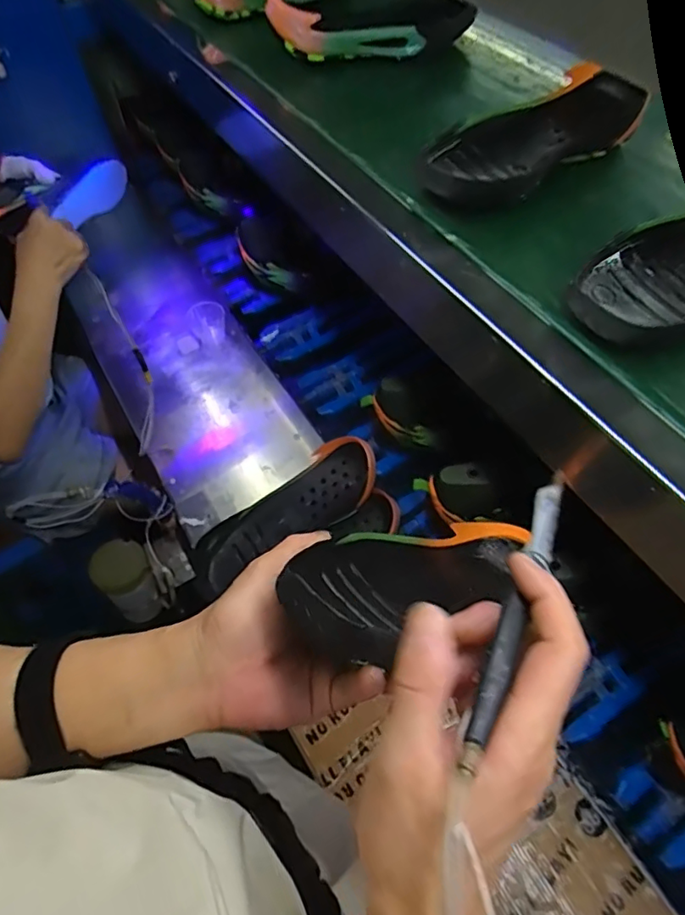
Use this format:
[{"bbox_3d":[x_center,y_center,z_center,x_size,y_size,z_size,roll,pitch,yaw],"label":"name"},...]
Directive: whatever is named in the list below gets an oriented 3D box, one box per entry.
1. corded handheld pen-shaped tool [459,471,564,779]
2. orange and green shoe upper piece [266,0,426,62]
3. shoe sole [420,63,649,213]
[{"bbox_3d":[0.082,0.068,0.254,0.016,0.018,0.152,21,51,17],"label":"corded handheld pen-shaped tool"},{"bbox_3d":[0.002,-0.464,0.589,0.162,0.050,0.063,-7,57,0],"label":"orange and green shoe upper piece"},{"bbox_3d":[0.166,-0.278,0.472,0.214,0.021,0.081,-29,80,-7],"label":"shoe sole"}]

